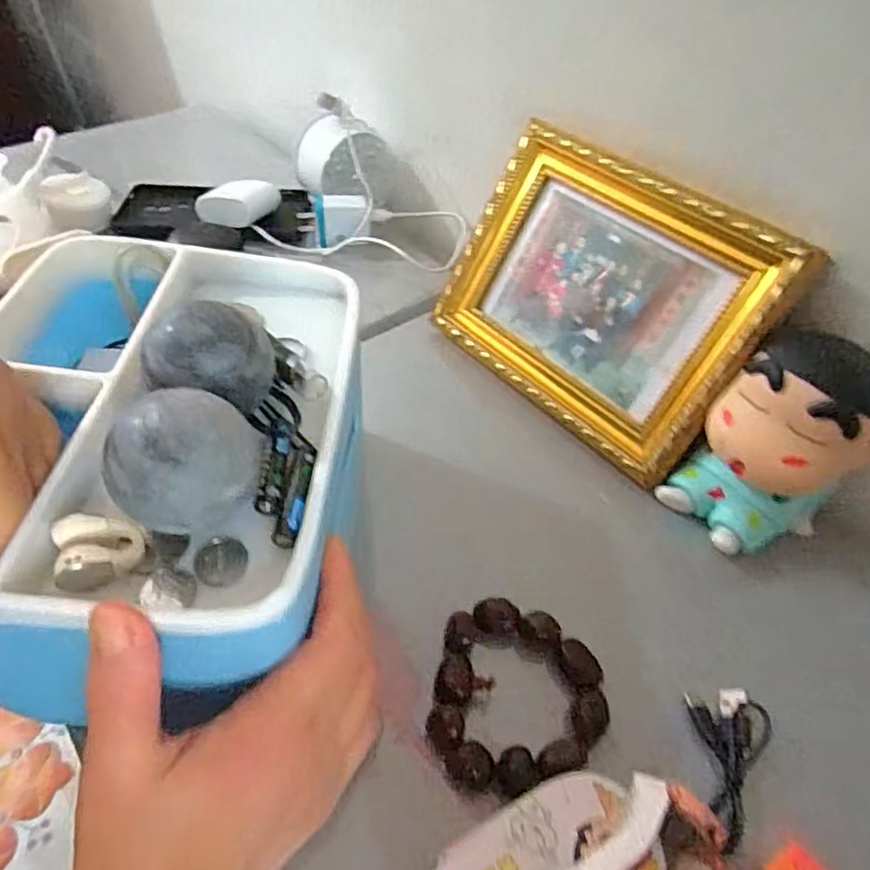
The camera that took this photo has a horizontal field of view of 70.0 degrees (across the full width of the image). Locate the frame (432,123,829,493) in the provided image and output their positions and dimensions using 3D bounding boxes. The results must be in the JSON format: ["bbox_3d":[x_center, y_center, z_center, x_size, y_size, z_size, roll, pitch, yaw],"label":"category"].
[{"bbox_3d":[0.101,-0.088,0.398,0.202,0.153,0.018,42,25,29],"label":"frame"}]

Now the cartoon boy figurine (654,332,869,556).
[{"bbox_3d":[0.184,0.009,0.338,0.076,0.109,0.076,-29,56,-26],"label":"cartoon boy figurine"}]

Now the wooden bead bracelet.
[{"bbox_3d":[0.040,0.122,0.289,0.077,0.013,0.084,10,48,6],"label":"wooden bead bracelet"}]

